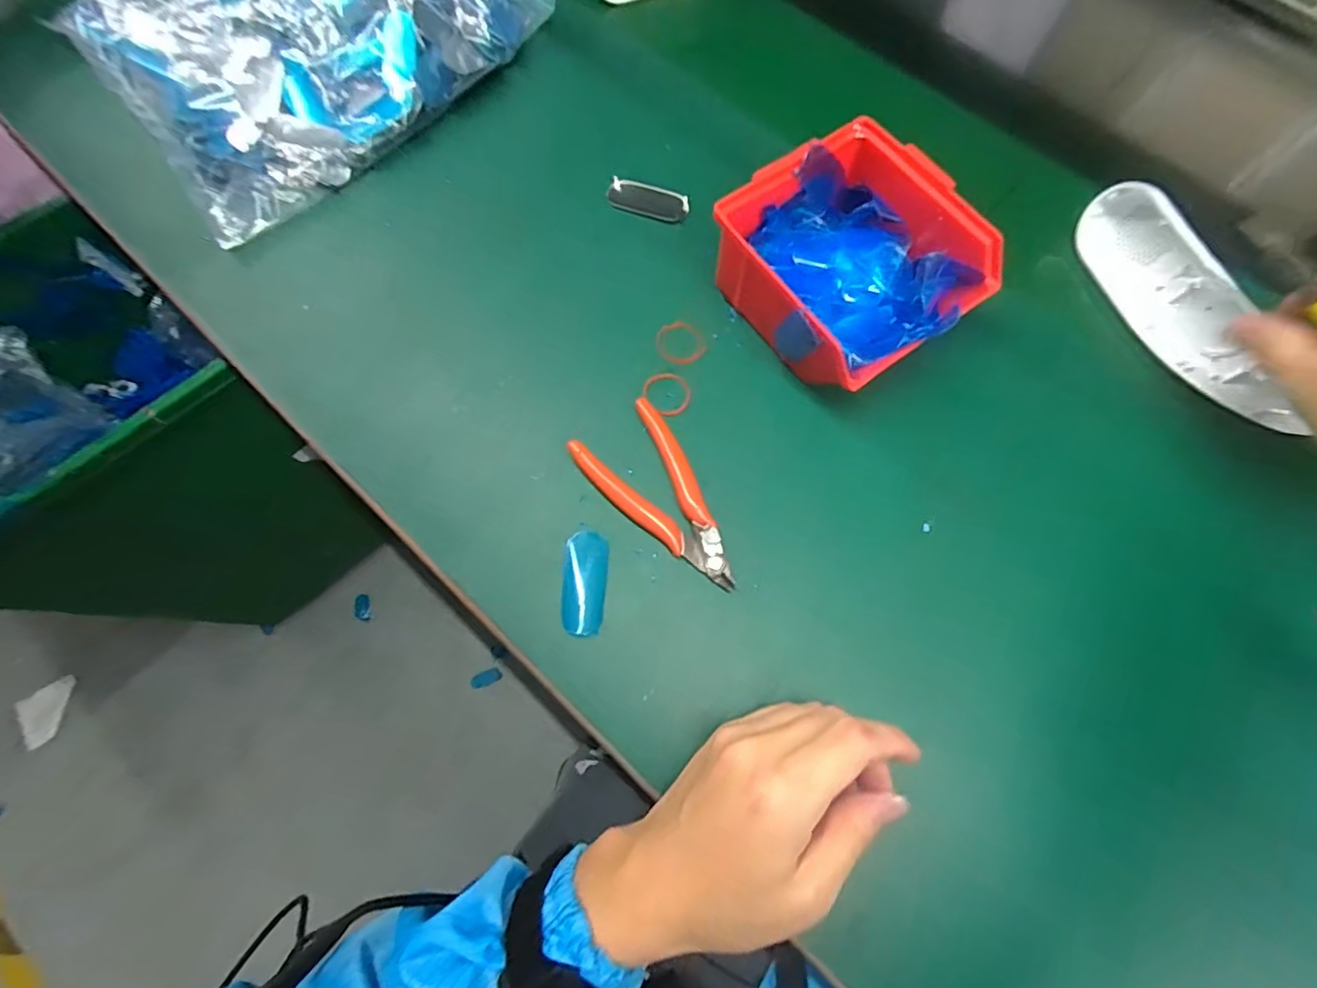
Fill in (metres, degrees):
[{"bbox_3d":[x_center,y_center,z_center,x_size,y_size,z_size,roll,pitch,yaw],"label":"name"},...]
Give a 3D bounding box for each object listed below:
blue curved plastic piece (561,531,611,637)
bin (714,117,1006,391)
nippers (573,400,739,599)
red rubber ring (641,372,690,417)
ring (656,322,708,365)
[{"bbox_3d":[-0.041,0.050,0.327,0.024,0.006,0.058,1,72,0],"label":"blue curved plastic piece"},{"bbox_3d":[0.118,-0.139,0.358,0.132,0.068,0.136,-32,75,-10],"label":"bin"},{"bbox_3d":[0.001,0.005,0.335,0.055,0.015,0.119,-31,74,-9],"label":"nippers"},{"bbox_3d":[0.006,-0.063,0.364,0.027,0.004,0.030,-40,76,-12],"label":"red rubber ring"},{"bbox_3d":[0.014,-0.098,0.376,0.034,0.004,0.029,44,77,13],"label":"ring"}]

